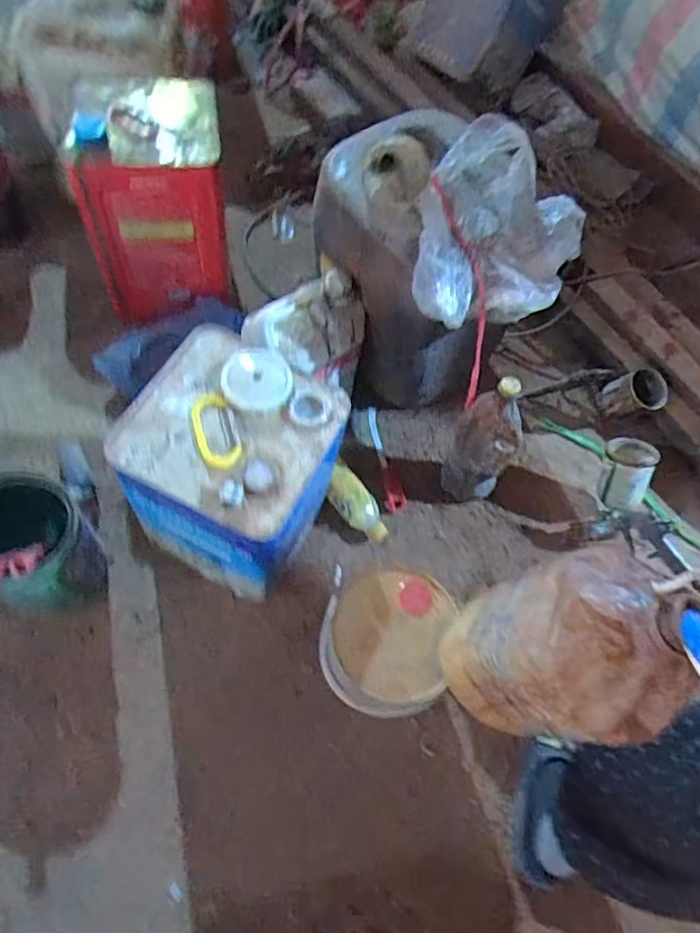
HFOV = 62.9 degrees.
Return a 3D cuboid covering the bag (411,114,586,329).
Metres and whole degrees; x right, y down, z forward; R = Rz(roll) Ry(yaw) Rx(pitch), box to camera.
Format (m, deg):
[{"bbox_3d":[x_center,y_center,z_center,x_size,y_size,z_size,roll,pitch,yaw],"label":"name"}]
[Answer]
[{"bbox_3d":[0.208,-0.325,0.810,0.229,0.156,0.235,25,63,6],"label":"bag"}]

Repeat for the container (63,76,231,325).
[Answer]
[{"bbox_3d":[-0.359,-0.480,1.086,0.238,0.364,0.247,-6,64,-10],"label":"container"}]

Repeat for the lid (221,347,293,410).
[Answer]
[{"bbox_3d":[-0.115,-0.113,0.720,0.083,0.016,0.088,3,63,-6],"label":"lid"}]

